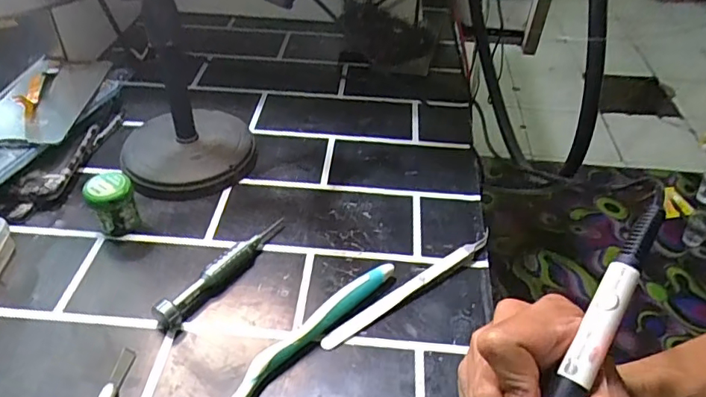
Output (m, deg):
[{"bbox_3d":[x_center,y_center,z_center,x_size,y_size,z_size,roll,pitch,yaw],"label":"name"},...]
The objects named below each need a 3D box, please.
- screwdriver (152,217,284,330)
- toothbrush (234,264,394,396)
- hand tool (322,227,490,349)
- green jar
[{"bbox_3d":[-0.083,0.044,0.354,0.013,0.018,0.110,26,47,24],"label":"screwdriver"},{"bbox_3d":[-0.043,0.091,0.305,0.018,0.014,0.184,33,51,30],"label":"toothbrush"},{"bbox_3d":[0.041,0.055,0.354,0.140,0.008,0.011,-25,49,-27],"label":"hand tool"},{"bbox_3d":[-0.168,0.005,0.377,0.028,0.042,0.025,-24,48,-26],"label":"green jar"}]

